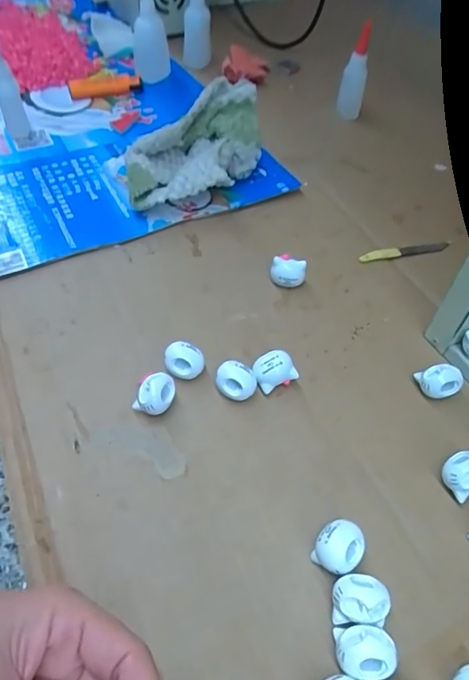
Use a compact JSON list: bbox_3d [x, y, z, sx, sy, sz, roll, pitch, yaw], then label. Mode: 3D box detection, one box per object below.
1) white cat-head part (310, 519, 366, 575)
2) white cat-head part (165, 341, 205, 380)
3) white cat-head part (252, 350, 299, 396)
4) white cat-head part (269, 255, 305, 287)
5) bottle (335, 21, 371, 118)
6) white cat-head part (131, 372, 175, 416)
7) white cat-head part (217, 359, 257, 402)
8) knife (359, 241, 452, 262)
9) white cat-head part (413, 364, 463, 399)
[{"bbox_3d":[0.053,0.106,0.242,0.024,0.016,0.022,2,52,-2],"label":"white cat-head part"},{"bbox_3d":[-0.032,0.014,0.306,0.024,0.020,0.018,0,52,-3],"label":"white cat-head part"},{"bbox_3d":[0.025,0.021,0.306,0.025,0.023,0.019,-18,55,-16],"label":"white cat-head part"},{"bbox_3d":[0.040,-0.050,0.361,0.024,0.022,0.015,16,53,9],"label":"white cat-head part"},{"bbox_3d":[0.129,-0.282,0.511,0.023,0.092,0.019,-1,52,-4],"label":"bottle"},{"bbox_3d":[-0.048,0.034,0.292,0.021,0.019,0.024,16,53,9],"label":"white cat-head part"},{"bbox_3d":[0.001,0.027,0.301,0.024,0.022,0.019,10,52,4],"label":"white cat-head part"},{"bbox_3d":[0.144,-0.074,0.402,0.084,0.006,0.011,-12,54,-12],"label":"knife"},{"bbox_3d":[0.131,0.027,0.307,0.025,0.021,0.017,7,52,2],"label":"white cat-head part"}]

